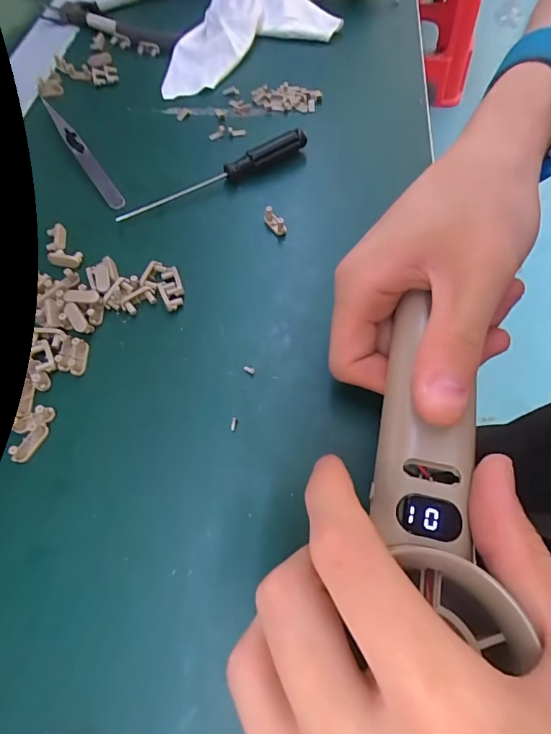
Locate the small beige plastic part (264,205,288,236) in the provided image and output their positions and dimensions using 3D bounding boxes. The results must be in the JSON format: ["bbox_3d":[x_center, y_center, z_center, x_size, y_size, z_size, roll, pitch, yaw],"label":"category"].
[{"bbox_3d":[0.000,-0.088,0.252,0.007,0.009,0.018,-32,65,-14],"label":"small beige plastic part"}]

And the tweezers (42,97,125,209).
[{"bbox_3d":[-0.134,-0.149,0.285,0.010,0.005,0.123,-32,66,-15],"label":"tweezers"}]

